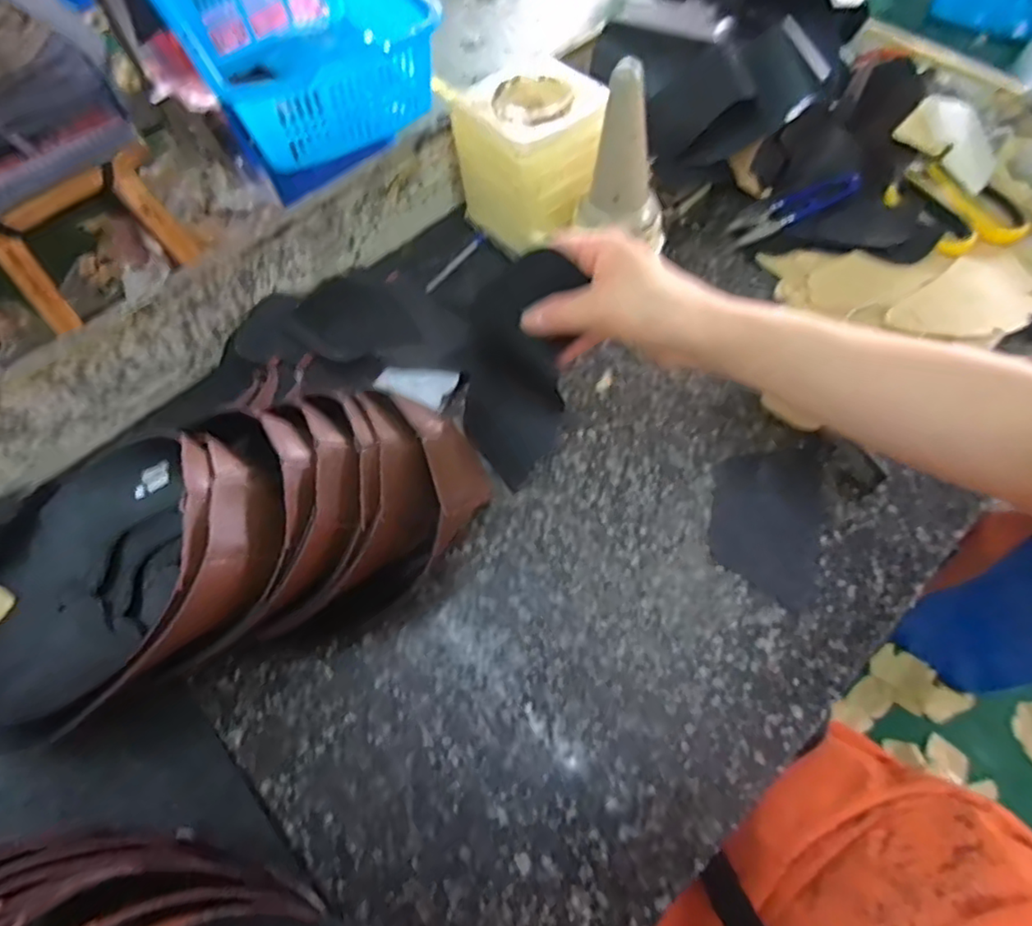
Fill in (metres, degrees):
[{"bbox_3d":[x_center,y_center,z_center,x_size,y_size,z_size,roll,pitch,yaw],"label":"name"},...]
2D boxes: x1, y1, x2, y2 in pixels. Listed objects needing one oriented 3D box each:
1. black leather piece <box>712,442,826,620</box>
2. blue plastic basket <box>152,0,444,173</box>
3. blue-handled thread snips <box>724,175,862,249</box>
[{"bbox_3d":[0.178,0.039,0.448,0.075,0.004,0.118,10,63,6],"label":"black leather piece"},{"bbox_3d":[-0.403,-0.768,1.193,0.378,0.239,0.510,-29,65,-14],"label":"blue plastic basket"},{"bbox_3d":[0.247,-0.227,0.565,0.116,0.004,0.029,-24,63,6],"label":"blue-handled thread snips"}]

